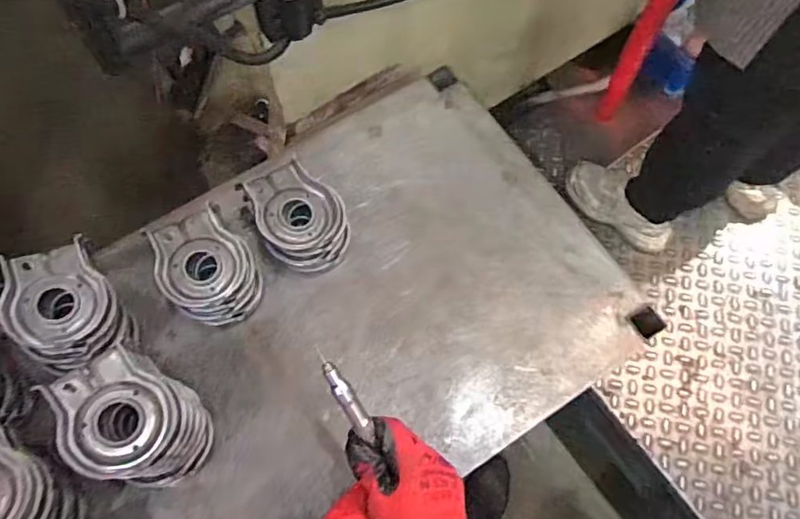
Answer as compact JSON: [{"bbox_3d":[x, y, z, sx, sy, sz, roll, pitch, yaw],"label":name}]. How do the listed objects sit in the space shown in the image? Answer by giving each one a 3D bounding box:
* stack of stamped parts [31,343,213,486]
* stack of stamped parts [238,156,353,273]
[{"bbox_3d":[-0.283,0.172,0.614,0.135,0.139,0.108,41,74,14],"label":"stack of stamped parts"},{"bbox_3d":[-0.134,-0.052,0.751,0.113,0.072,0.141,-37,73,-13],"label":"stack of stamped parts"}]

